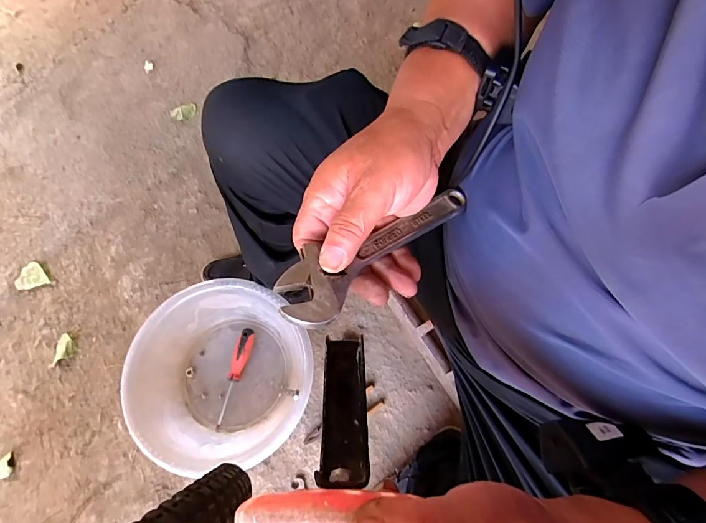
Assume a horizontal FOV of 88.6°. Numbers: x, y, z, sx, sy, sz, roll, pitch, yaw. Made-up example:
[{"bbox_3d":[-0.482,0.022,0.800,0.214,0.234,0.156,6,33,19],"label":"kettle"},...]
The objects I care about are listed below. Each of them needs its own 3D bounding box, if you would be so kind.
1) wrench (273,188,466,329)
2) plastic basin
[{"bbox_3d":[0.028,-0.014,0.268,0.194,0.010,0.045,-29,66,-35],"label":"wrench"},{"bbox_3d":[-0.249,0.217,0.714,0.328,0.114,0.333,0,69,0],"label":"plastic basin"}]

